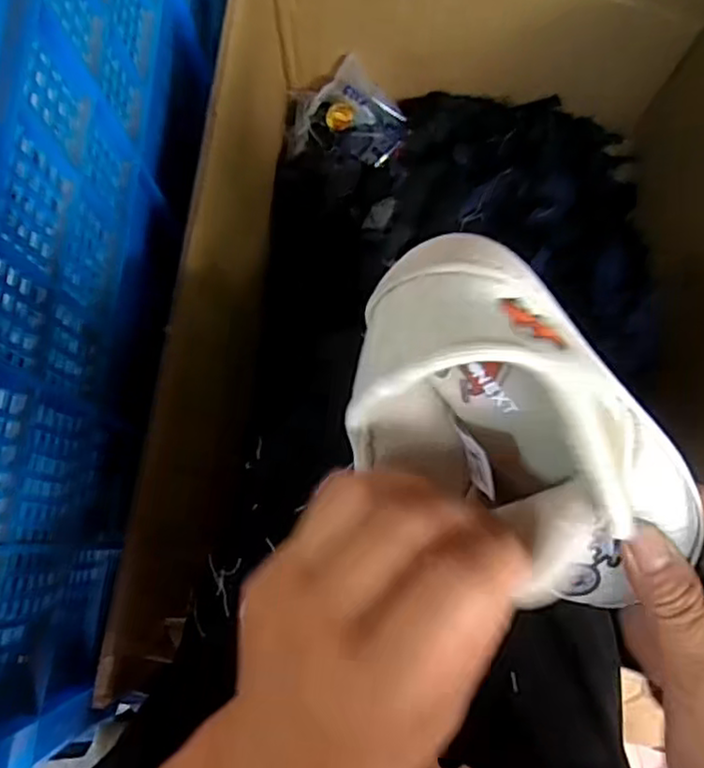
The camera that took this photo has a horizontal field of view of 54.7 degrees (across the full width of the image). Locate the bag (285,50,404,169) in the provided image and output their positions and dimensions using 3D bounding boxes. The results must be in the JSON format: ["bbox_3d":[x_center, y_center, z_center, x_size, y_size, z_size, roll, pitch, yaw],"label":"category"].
[{"bbox_3d":[-0.005,-0.320,0.824,0.144,0.080,0.088,8,77,2],"label":"bag"}]

